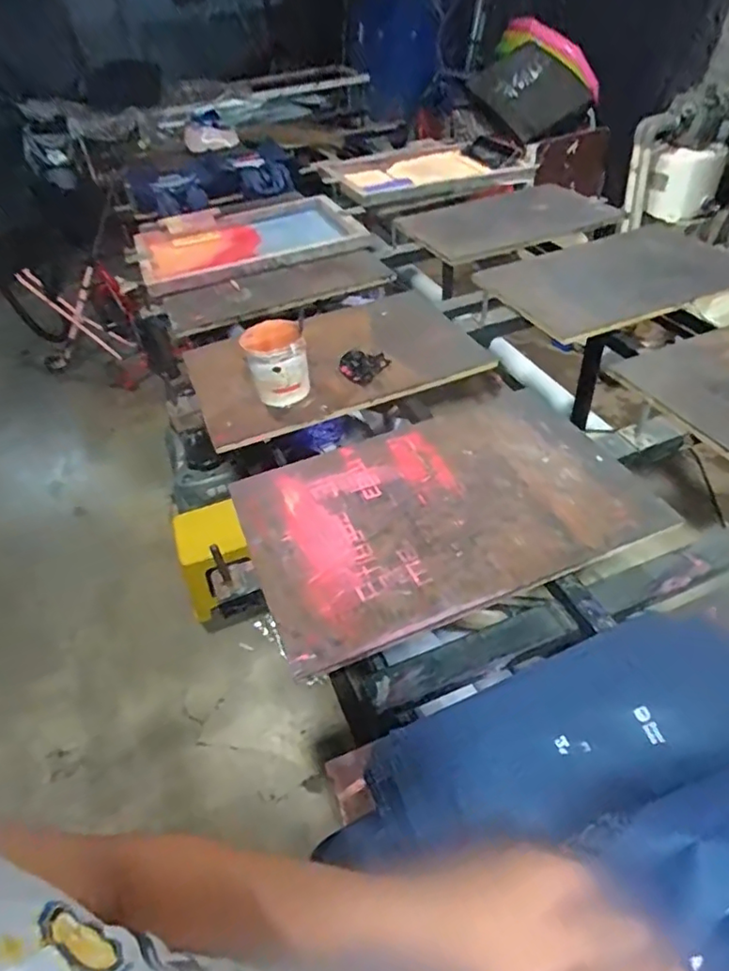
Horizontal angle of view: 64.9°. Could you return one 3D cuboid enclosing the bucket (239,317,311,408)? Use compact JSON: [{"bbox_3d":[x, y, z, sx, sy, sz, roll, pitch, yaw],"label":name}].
[{"bbox_3d":[-0.168,-0.230,1.127,0.116,0.121,0.146,-15,42,-12],"label":"bucket"}]

